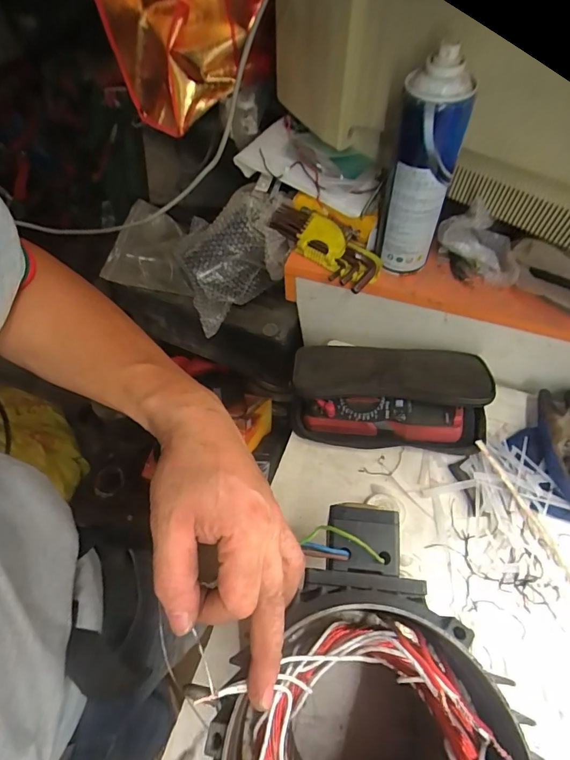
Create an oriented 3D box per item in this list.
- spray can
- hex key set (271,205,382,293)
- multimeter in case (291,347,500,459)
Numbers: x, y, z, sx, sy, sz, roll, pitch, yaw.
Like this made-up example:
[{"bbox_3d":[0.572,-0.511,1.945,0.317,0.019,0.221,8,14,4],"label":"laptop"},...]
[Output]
[{"bbox_3d":[0.141,-0.211,0.424,0.063,0.208,0.054,13,61,11],"label":"spray can"},{"bbox_3d":[0.050,-0.181,0.523,0.059,0.035,0.167,-40,65,-19],"label":"hex key set"},{"bbox_3d":[0.125,0.011,0.506,0.231,0.076,0.136,3,59,6],"label":"multimeter in case"}]

